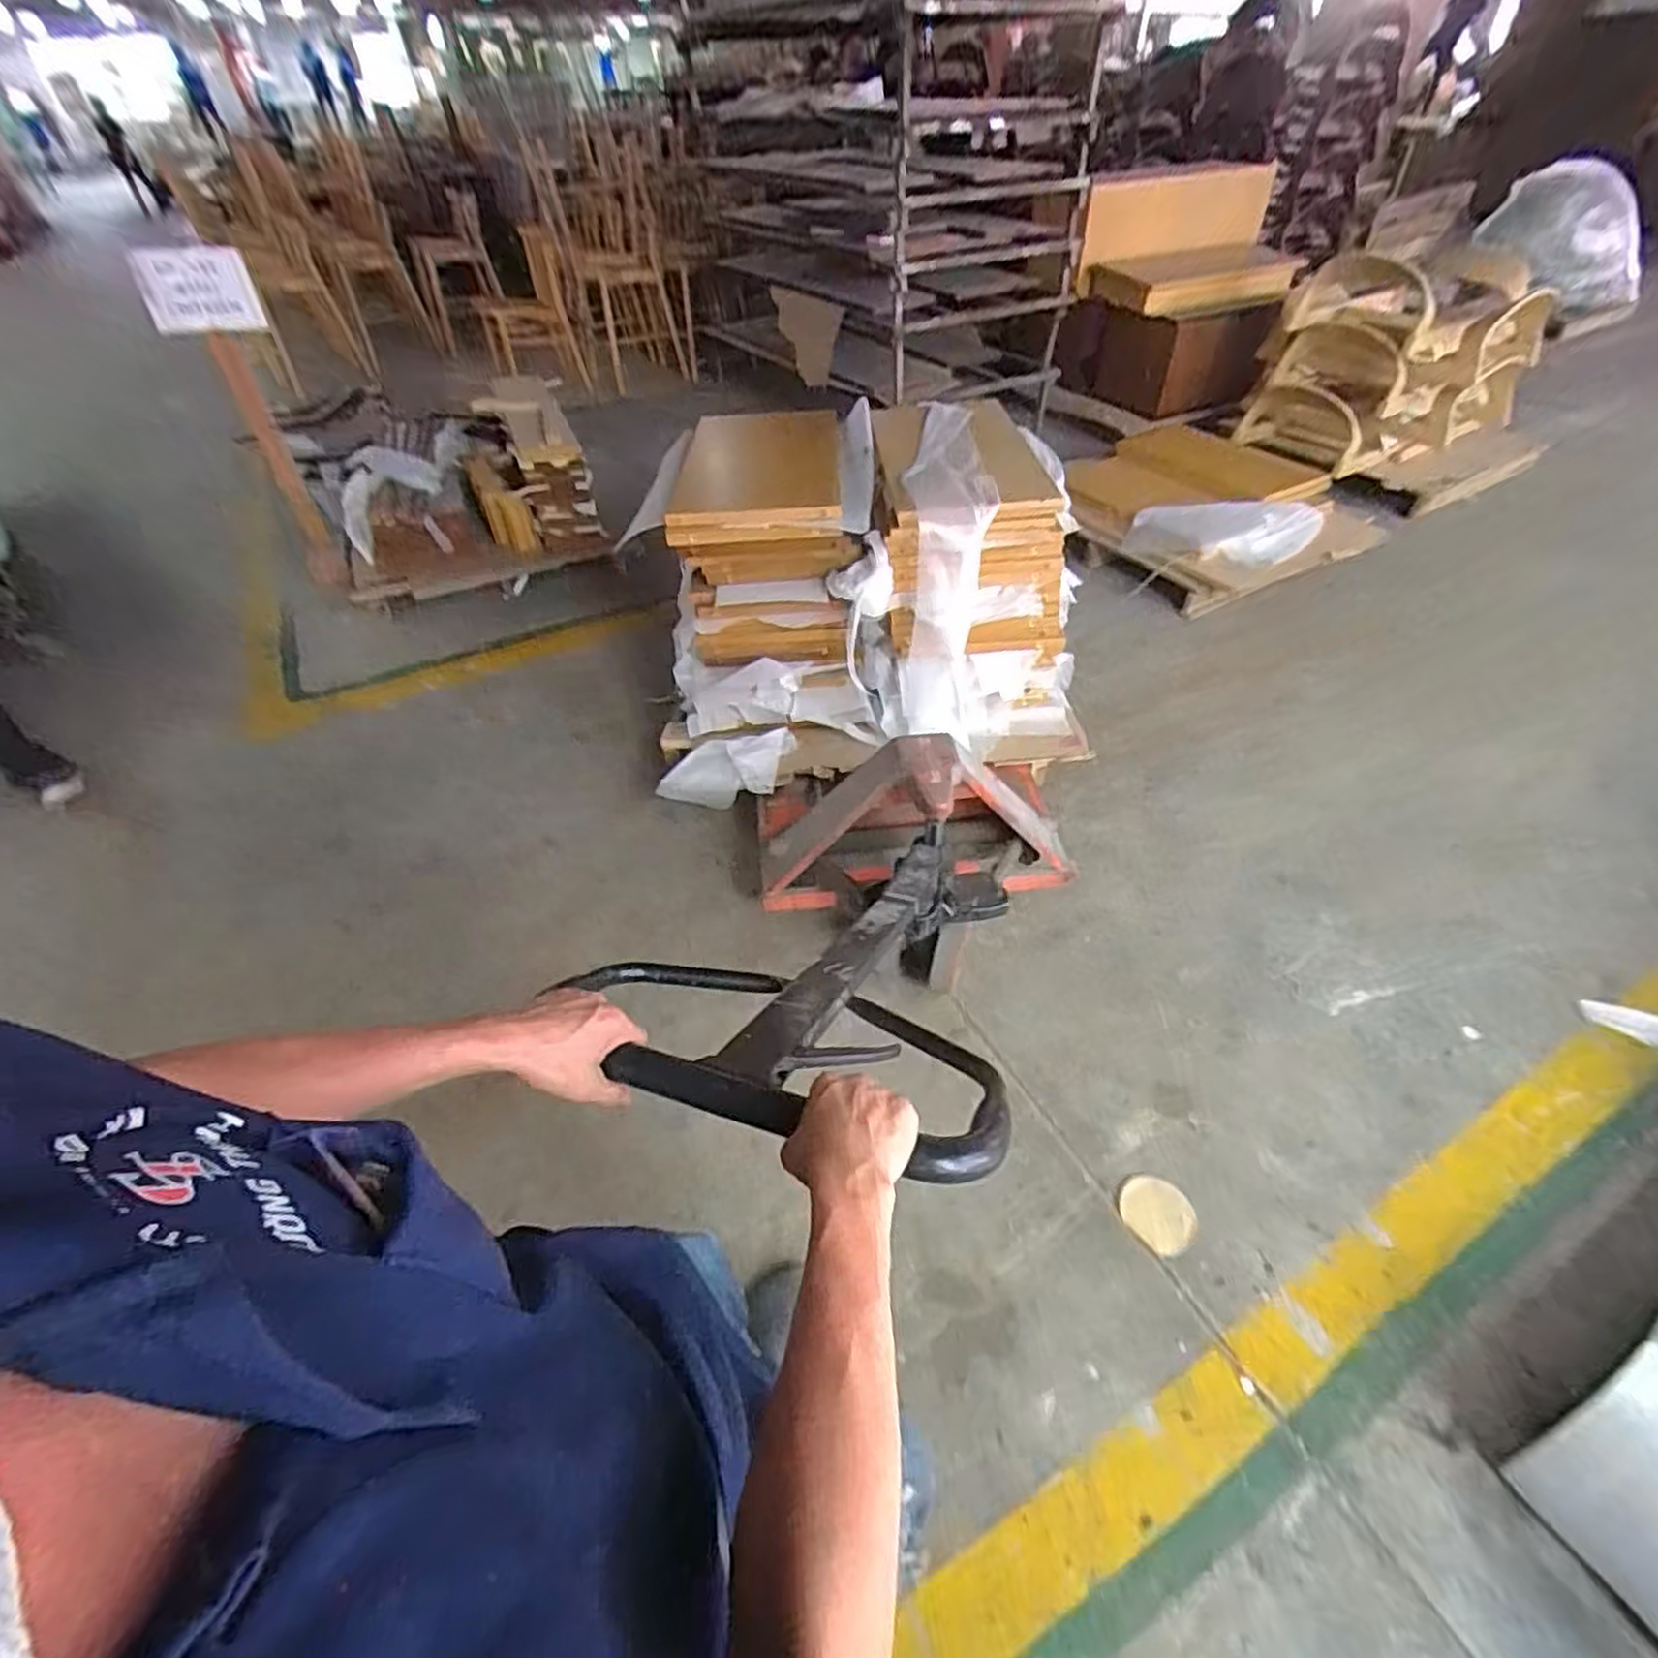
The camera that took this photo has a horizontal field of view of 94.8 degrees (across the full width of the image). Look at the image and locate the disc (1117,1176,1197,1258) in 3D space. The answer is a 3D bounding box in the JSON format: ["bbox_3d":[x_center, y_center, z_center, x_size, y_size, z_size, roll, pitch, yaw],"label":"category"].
[{"bbox_3d":[0.539,0.627,1.247,0.117,0.005,0.112,-3,39,2],"label":"disc"}]

